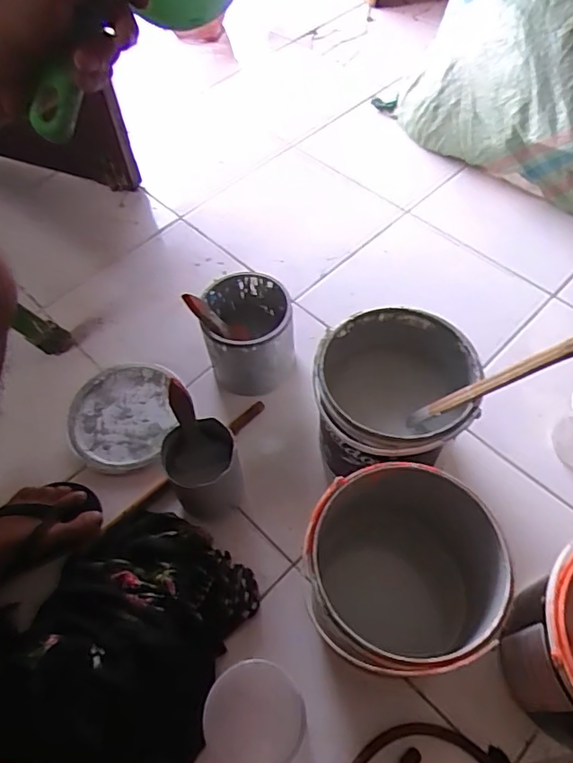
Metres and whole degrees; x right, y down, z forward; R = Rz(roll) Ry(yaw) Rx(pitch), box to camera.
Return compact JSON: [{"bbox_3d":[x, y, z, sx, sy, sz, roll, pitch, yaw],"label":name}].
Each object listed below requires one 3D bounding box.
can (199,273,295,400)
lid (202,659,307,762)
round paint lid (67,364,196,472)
[{"bbox_3d":[-0.052,-0.066,0.765,0.117,0.133,0.132,-12,58,-4],"label":"can"},{"bbox_3d":[-0.029,0.297,0.468,0.088,0.013,0.085,-1,58,2],"label":"lid"},{"bbox_3d":[-0.236,0.048,0.769,0.156,0.012,0.165,-1,58,2],"label":"round paint lid"}]

